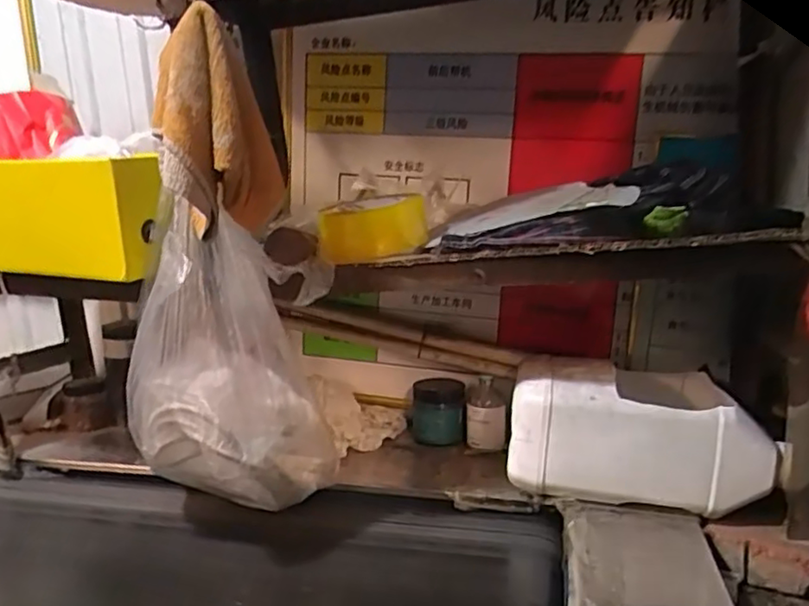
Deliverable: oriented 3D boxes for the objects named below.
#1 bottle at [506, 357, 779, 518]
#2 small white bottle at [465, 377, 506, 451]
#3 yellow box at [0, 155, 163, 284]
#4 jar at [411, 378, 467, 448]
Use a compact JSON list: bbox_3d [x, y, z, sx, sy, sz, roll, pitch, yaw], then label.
[{"bbox_3d":[0.251,0.142,0.716,0.264,0.140,0.123,0,8,12],"label":"bottle"},{"bbox_3d":[0.108,0.150,0.853,0.054,0.087,0.058,-1,8,8],"label":"small white bottle"},{"bbox_3d":[-0.403,-0.090,0.681,0.335,0.117,0.059,2,12,23],"label":"yellow box"},{"bbox_3d":[0.045,0.151,0.886,0.079,0.081,0.085,-2,11,1],"label":"jar"}]

